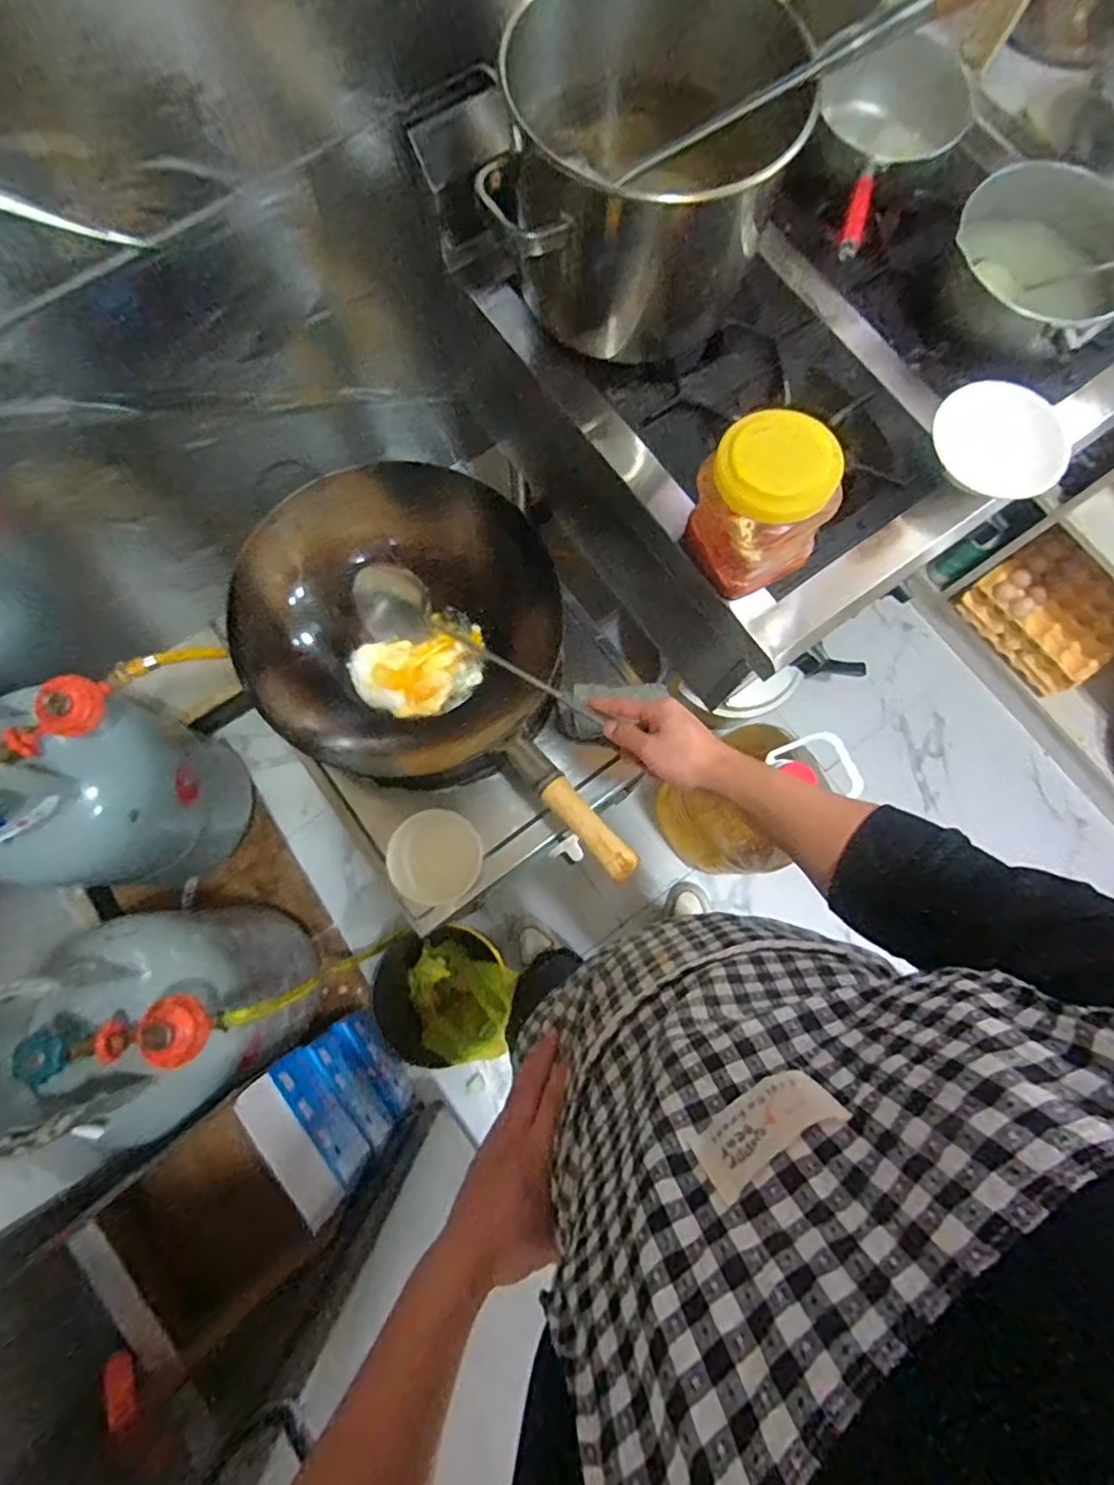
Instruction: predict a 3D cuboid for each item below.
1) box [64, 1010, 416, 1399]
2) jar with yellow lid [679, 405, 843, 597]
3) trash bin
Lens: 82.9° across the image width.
[{"bbox_3d":[-0.476,0.696,1.053,0.323,0.503,0.243,-42,82,-9],"label":"box"},{"bbox_3d":[0.214,-0.246,0.665,0.114,0.150,0.121,0,78,-1],"label":"jar with yellow lid"},{"bbox_3d":[-0.217,0.494,1.258,0.273,0.268,0.232,-13,78,-4],"label":"trash bin"}]

